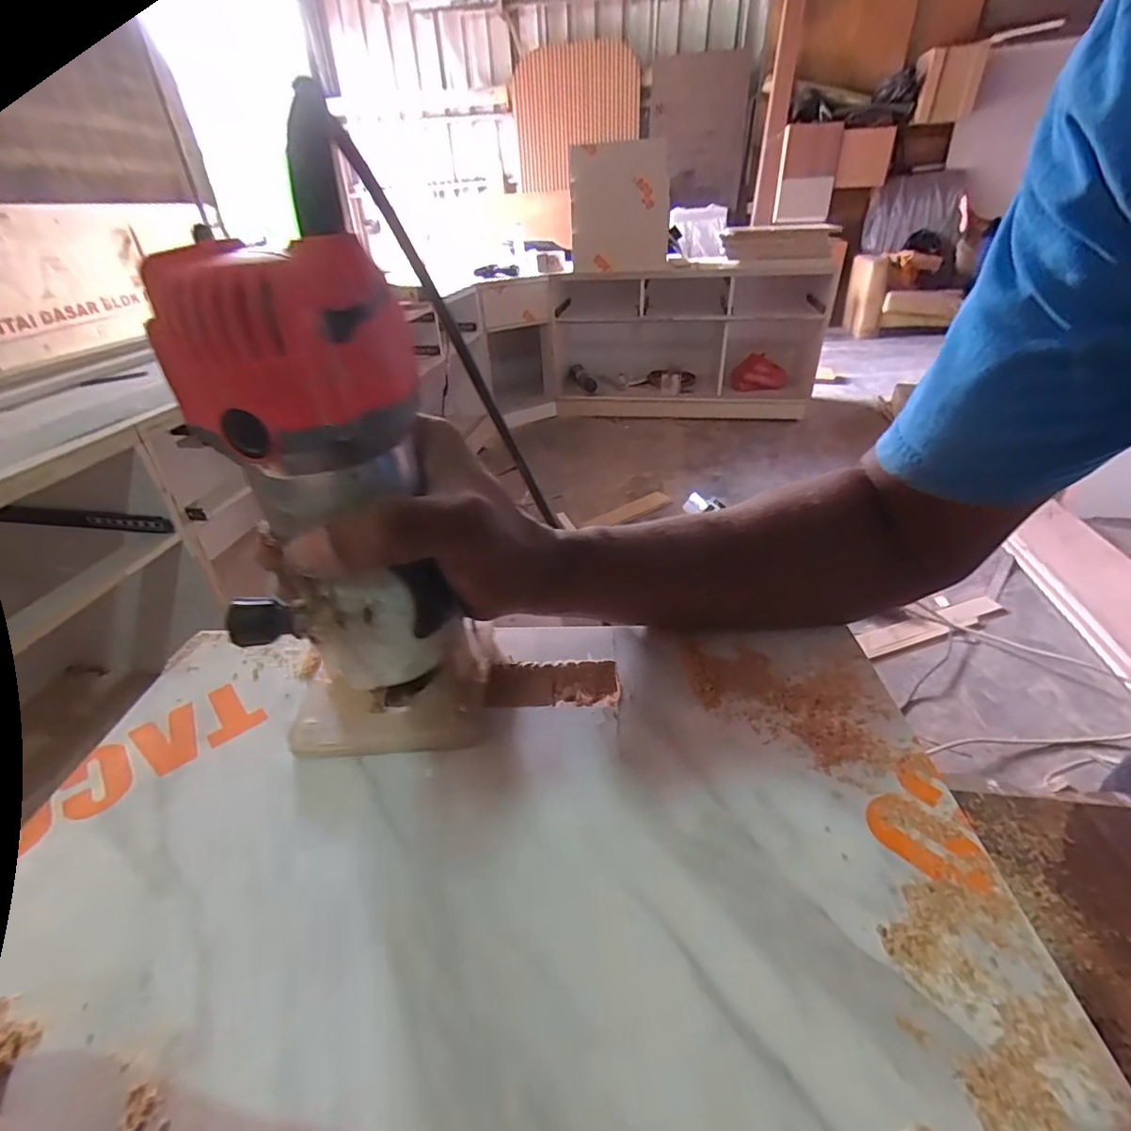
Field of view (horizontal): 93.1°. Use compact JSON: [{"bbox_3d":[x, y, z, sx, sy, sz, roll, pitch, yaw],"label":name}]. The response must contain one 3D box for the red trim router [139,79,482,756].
[{"bbox_3d":[-0.097,-0.031,0.216,0.083,0.237,0.079,-18,34,-22],"label":"red trim router"}]

